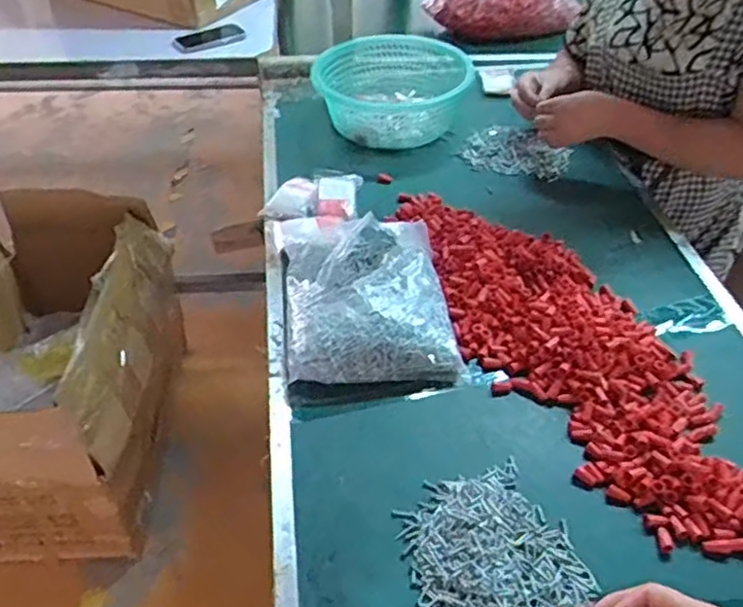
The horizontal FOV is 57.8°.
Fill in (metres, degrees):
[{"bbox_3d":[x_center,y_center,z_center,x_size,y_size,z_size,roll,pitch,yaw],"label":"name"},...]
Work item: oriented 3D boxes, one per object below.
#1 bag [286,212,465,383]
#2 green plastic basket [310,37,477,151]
[{"bbox_3d":[-0.006,-0.014,0.842,0.204,0.073,0.234,-3,43,-4],"label":"bag"},{"bbox_3d":[0.028,-0.386,1.197,0.253,0.118,0.207,26,49,24],"label":"green plastic basket"}]

